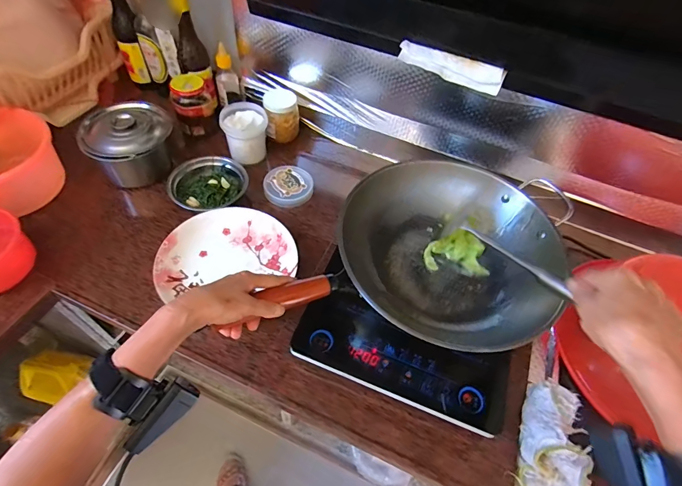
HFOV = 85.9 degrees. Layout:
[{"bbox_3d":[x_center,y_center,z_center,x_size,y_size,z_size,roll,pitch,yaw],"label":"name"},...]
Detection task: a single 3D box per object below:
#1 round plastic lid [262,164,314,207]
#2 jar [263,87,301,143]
[{"bbox_3d":[-0.115,-0.122,0.782,0.103,0.026,0.105,3,54,-4],"label":"round plastic lid"},{"bbox_3d":[-0.134,-0.293,0.843,0.075,0.086,0.084,1,54,-5],"label":"jar"}]

